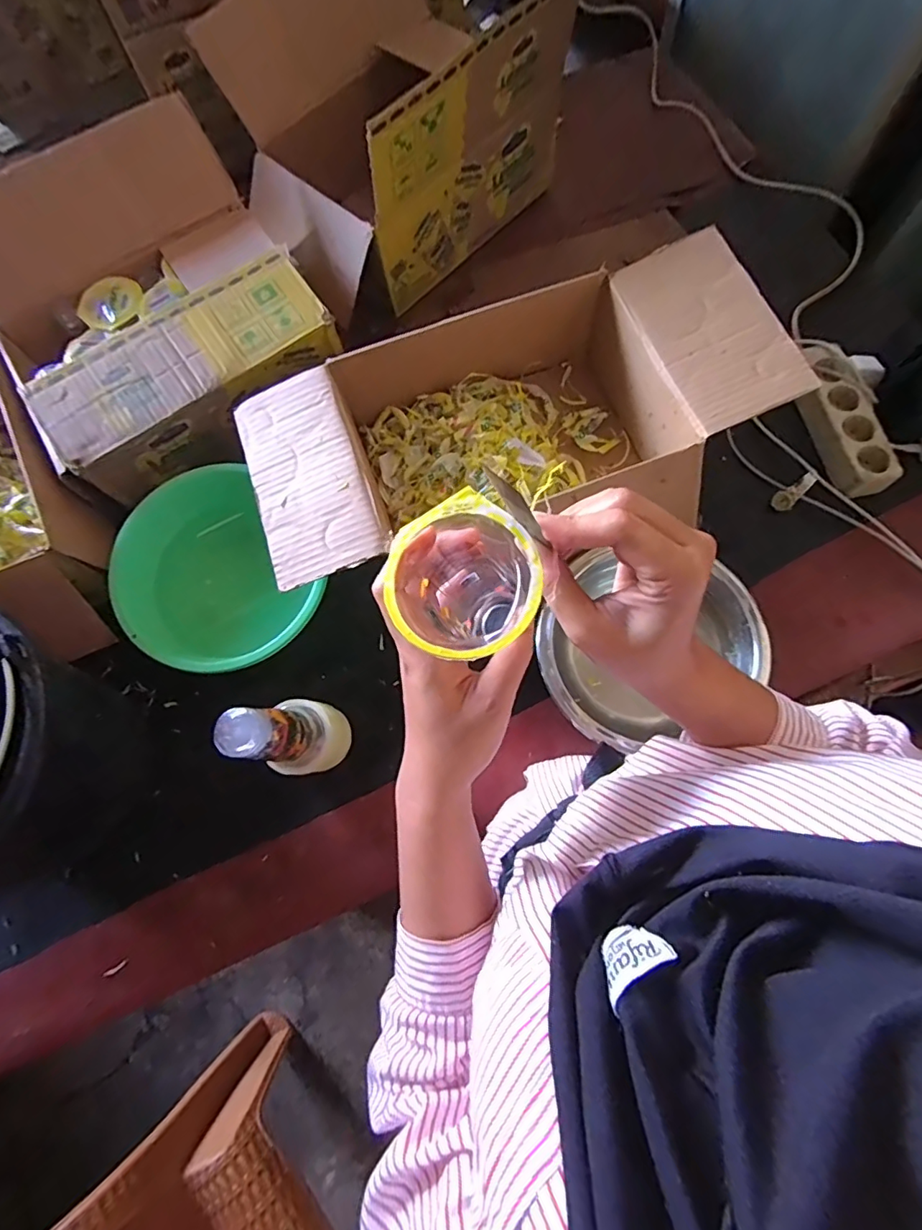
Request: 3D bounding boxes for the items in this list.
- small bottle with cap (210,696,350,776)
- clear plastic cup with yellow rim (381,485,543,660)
[{"bbox_3d":[-0.159,0.117,0.509,0.072,0.187,0.072,0,74,1],"label":"small bottle with cap"},{"bbox_3d":[0.001,-0.010,0.270,0.068,0.071,0.070,0,74,1],"label":"clear plastic cup with yellow rim"}]

